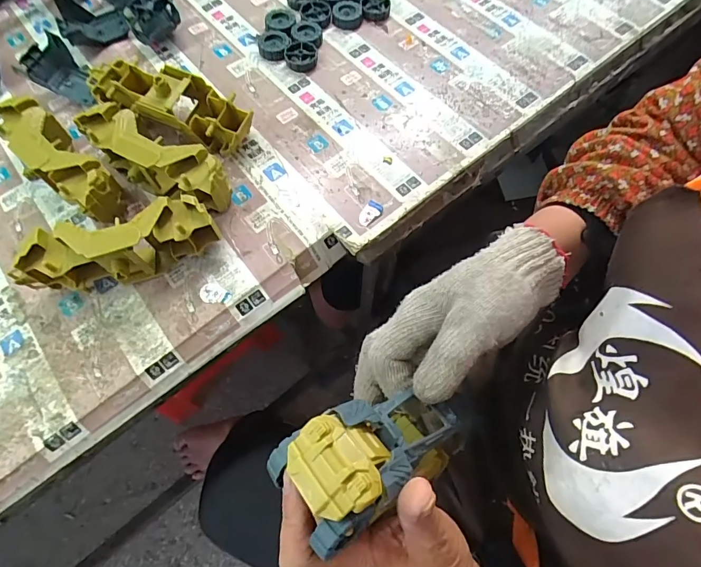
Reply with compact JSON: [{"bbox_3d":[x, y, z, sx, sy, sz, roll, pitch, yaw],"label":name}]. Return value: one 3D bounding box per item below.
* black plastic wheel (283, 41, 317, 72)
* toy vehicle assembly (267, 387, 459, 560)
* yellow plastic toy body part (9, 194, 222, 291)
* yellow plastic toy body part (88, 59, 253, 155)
[{"bbox_3d":[-0.059,-0.271,0.489,0.038,0.014,0.042,-2,68,-2],"label":"black plastic wheel"},{"bbox_3d":[0.015,0.110,0.260,0.114,0.056,0.060,-14,50,-41],"label":"toy vehicle assembly"},{"bbox_3d":[-0.210,-0.032,0.374,0.177,0.059,0.055,-16,69,-7],"label":"yellow plastic toy body part"},{"bbox_3d":[-0.189,-0.185,0.428,0.178,0.051,0.059,19,69,7],"label":"yellow plastic toy body part"}]

